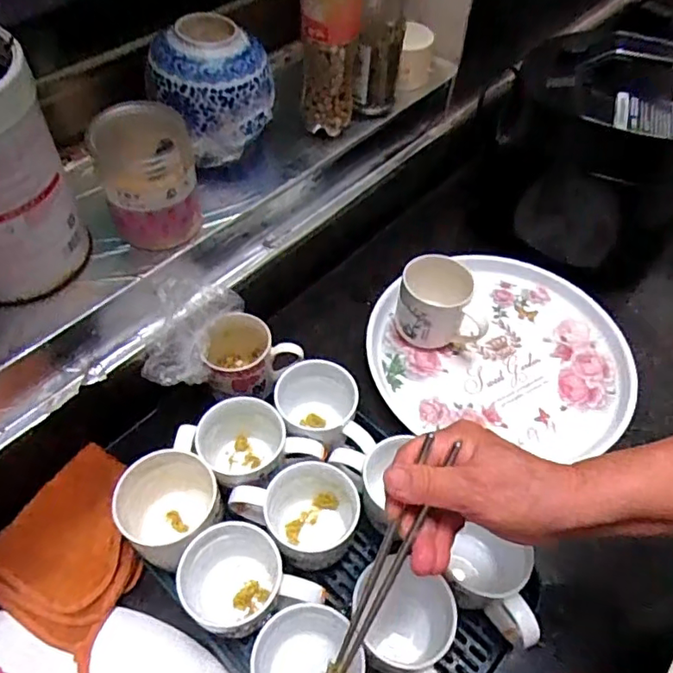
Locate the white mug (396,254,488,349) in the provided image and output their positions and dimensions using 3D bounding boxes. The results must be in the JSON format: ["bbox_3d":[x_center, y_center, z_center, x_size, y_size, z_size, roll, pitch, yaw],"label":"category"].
[{"bbox_3d":[0.122,-0.035,0.669,0.097,0.091,0.086,4,53,1],"label":"white mug"}]

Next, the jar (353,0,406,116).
[{"bbox_3d":[0.051,-0.339,0.630,0.052,0.167,0.059,5,53,2],"label":"jar"}]

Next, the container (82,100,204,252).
[{"bbox_3d":[-0.173,-0.145,0.514,0.086,0.112,0.073,-16,55,-14],"label":"container"}]

